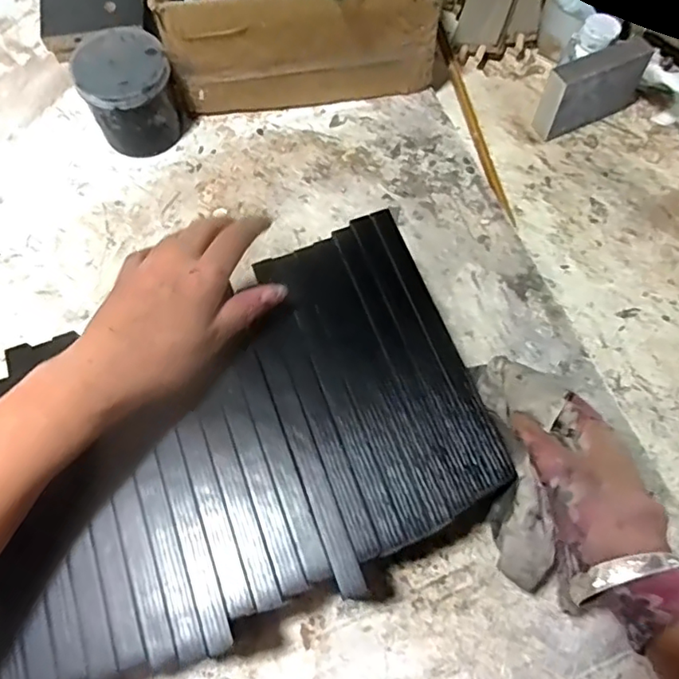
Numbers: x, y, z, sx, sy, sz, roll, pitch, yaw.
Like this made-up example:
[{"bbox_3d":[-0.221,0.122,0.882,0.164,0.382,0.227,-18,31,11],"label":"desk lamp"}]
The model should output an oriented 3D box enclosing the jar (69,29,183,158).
[{"bbox_3d":[-0.194,-0.227,0.539,0.077,0.079,0.084,0,67,-1],"label":"jar"}]

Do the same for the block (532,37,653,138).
[{"bbox_3d":[0.246,-0.244,0.568,0.111,0.075,0.025,-25,70,-11],"label":"block"}]

